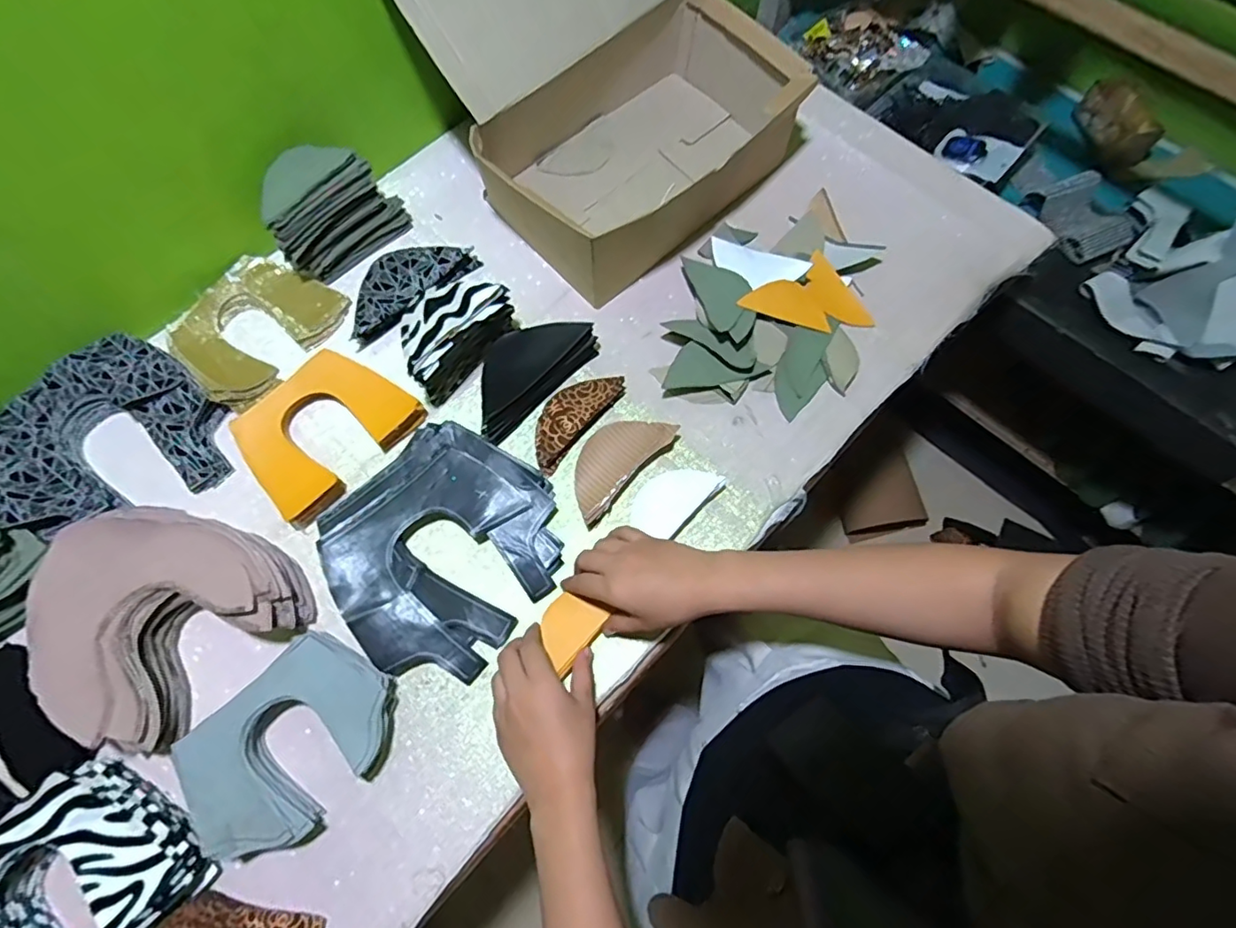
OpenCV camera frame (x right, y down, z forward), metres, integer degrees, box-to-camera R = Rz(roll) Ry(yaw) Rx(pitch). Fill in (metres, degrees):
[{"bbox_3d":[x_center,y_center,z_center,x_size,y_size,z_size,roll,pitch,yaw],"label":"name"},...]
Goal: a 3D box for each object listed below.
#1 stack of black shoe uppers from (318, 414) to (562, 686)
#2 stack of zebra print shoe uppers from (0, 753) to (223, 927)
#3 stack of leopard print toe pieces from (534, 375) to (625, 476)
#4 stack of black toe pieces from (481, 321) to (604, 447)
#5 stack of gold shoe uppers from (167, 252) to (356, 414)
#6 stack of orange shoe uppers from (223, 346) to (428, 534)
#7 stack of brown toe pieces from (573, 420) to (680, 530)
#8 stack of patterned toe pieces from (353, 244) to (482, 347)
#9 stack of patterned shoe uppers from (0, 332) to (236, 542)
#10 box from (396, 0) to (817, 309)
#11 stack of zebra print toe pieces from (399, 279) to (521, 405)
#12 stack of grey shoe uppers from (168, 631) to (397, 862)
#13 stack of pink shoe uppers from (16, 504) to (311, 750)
[{"bbox_3d":[-0.157,0.075,0.522,0.186,0.033,0.203,39,75,11],"label":"stack of black shoe uppers"},{"bbox_3d":[-0.405,0.310,0.416,0.139,0.059,0.158,40,74,13],"label":"stack of zebra print shoe uppers"},{"bbox_3d":[-0.047,-0.048,0.577,0.047,0.020,0.119,38,75,11],"label":"stack of leopard print toe pieces"},{"bbox_3d":[-0.092,-0.097,0.579,0.070,0.029,0.151,42,75,12],"label":"stack of black toe pieces"},{"bbox_3d":[-0.387,-0.144,0.600,0.137,0.027,0.162,29,73,8],"label":"stack of gold shoe uppers"},{"bbox_3d":[-0.288,-0.035,0.561,0.122,0.026,0.155,40,75,11],"label":"stack of orange shoe uppers"},{"bbox_3d":[-0.004,-0.004,0.559,0.056,0.028,0.124,41,75,11],"label":"stack of brown toe pieces"},{"bbox_3d":[-0.235,-0.198,0.622,0.074,0.024,0.154,42,75,12],"label":"stack of patterned toe pieces"},{"bbox_3d":[-0.487,-0.024,0.546,0.188,0.042,0.182,42,75,12],"label":"stack of patterned shoe uppers"},{"bbox_3d":[-0.010,-0.418,0.591,0.341,0.238,0.334,43,75,12],"label":"box"},{"bbox_3d":[-0.164,-0.130,0.572,0.063,0.081,0.124,37,74,10],"label":"stack of zebra print toe pieces"},{"bbox_3d":[-0.259,0.224,0.461,0.160,0.041,0.122,-41,77,-14],"label":"stack of grey shoe uppers"},{"bbox_3d":[-0.387,0.121,0.483,0.183,0.058,0.180,40,75,11],"label":"stack of pink shoe uppers"}]

